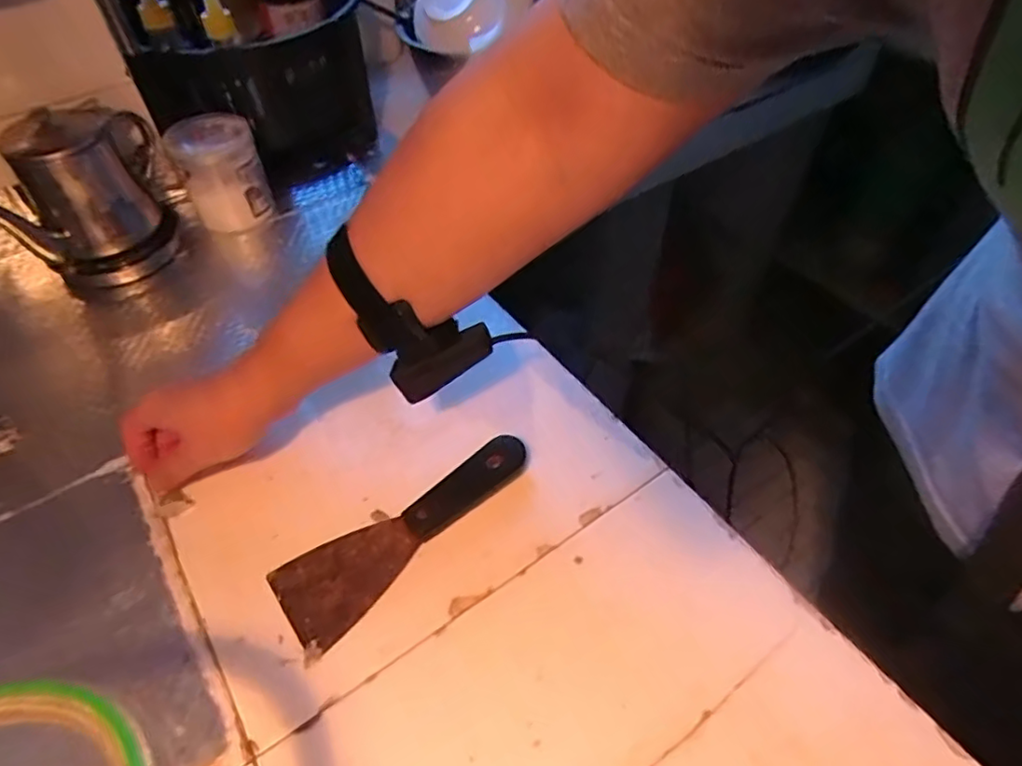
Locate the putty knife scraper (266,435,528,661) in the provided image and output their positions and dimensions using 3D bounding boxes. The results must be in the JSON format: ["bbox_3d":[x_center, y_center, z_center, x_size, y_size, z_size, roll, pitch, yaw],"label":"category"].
[{"bbox_3d":[-0.070,0.103,0.434,0.193,0.023,0.065,-30,56,-23],"label":"putty knife scraper"}]

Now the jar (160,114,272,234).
[{"bbox_3d":[-0.316,-0.230,0.675,0.081,0.096,0.084,0,50,0],"label":"jar"}]

